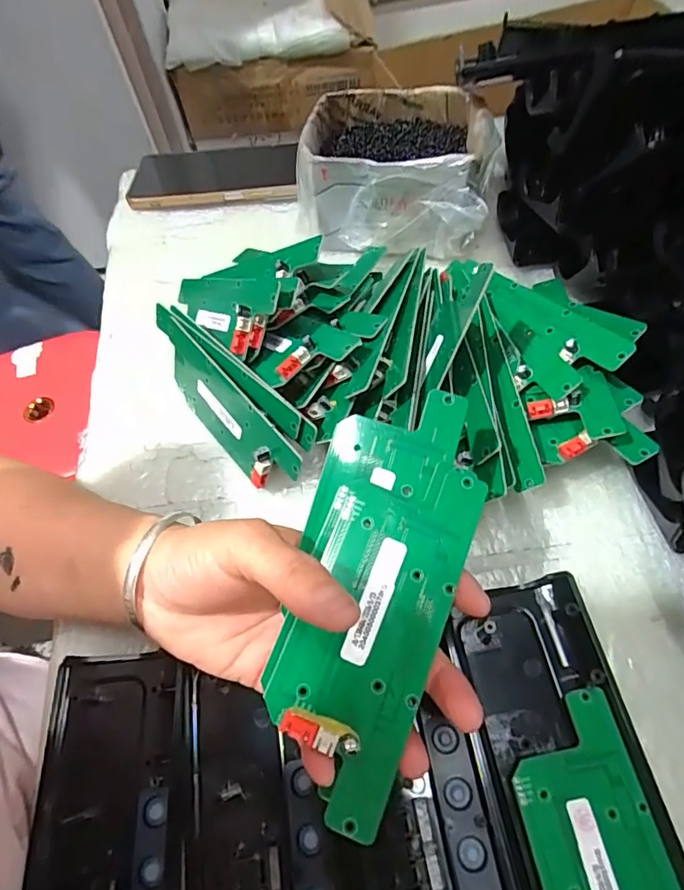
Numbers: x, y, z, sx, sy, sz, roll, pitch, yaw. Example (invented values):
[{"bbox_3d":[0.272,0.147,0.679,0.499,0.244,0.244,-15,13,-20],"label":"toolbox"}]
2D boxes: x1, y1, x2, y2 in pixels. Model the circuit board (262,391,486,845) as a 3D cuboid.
[{"bbox_3d":[0.014,0.054,0.204,0.066,0.012,0.165,12,69,10],"label":"circuit board"}]

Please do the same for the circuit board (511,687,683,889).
[{"bbox_3d":[0.108,0.169,0.214,0.054,0.009,0.111,-11,63,-2],"label":"circuit board"}]

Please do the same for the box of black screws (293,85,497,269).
[{"bbox_3d":[0.042,-0.207,0.392,0.139,0.073,0.105,7,62,8],"label":"box of black screws"}]

